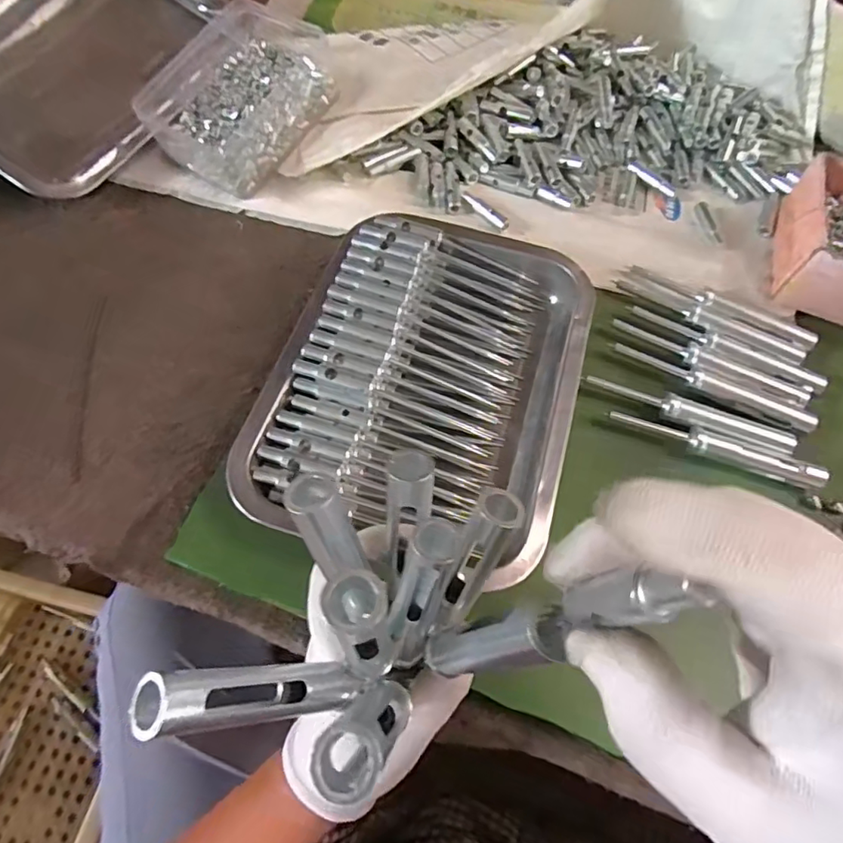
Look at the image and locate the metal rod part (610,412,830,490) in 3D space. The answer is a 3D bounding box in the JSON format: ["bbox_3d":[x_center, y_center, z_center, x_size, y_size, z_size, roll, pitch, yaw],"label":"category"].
[{"bbox_3d":[0.200,0.018,0.372,0.140,0.013,0.018,21,64,6],"label":"metal rod part"}]

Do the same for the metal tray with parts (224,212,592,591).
[{"bbox_3d":[0.008,-0.033,0.370,0.185,0.046,0.246,16,63,3],"label":"metal tray with parts"}]

